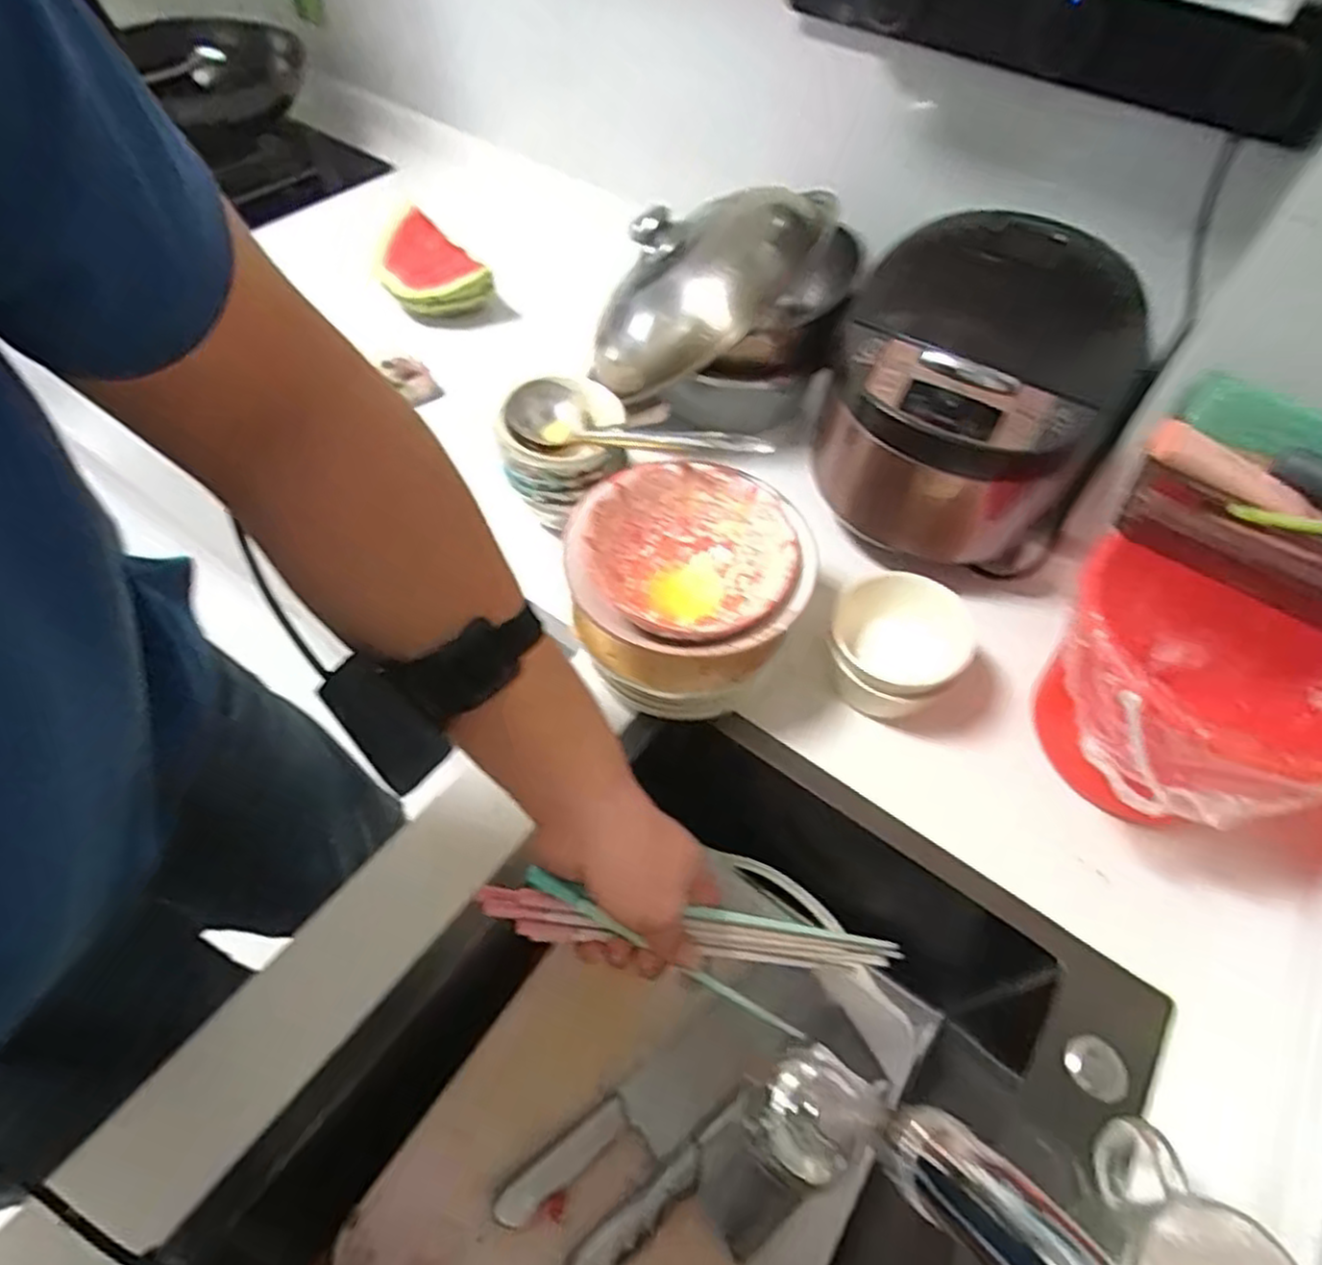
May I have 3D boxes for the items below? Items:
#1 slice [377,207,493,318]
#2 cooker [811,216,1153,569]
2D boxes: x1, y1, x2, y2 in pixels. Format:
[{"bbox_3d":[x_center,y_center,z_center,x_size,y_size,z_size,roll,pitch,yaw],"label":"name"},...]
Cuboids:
[{"bbox_3d":[-0.291,-0.451,0.928,0.086,0.074,0.150,-37,64,-26],"label":"slice"},{"bbox_3d":[0.279,-0.230,0.699,0.254,0.201,0.270,2,54,-2],"label":"cooker"}]

